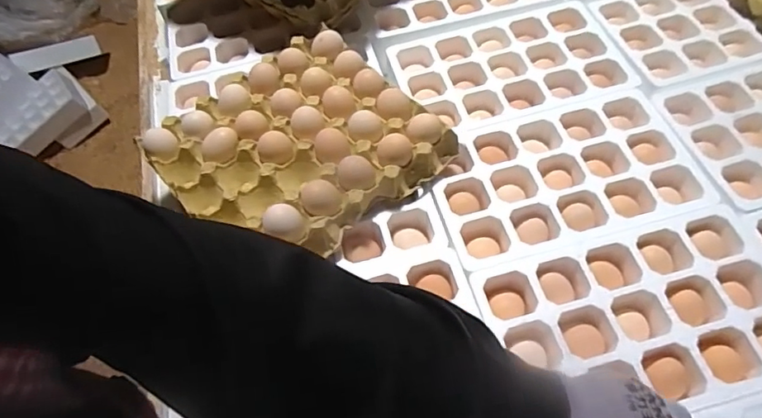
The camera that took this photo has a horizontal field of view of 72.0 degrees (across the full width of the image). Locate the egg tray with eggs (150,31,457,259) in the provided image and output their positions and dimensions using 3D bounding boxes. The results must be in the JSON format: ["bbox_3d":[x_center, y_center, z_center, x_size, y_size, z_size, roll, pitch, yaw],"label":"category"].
[{"bbox_3d":[-0.108,-0.083,0.630,0.288,0.048,0.293,-37,62,-17],"label":"egg tray with eggs"}]

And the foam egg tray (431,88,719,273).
[{"bbox_3d":[0.210,-0.034,0.618,0.294,0.048,0.181,-16,58,-5],"label":"foam egg tray"}]

